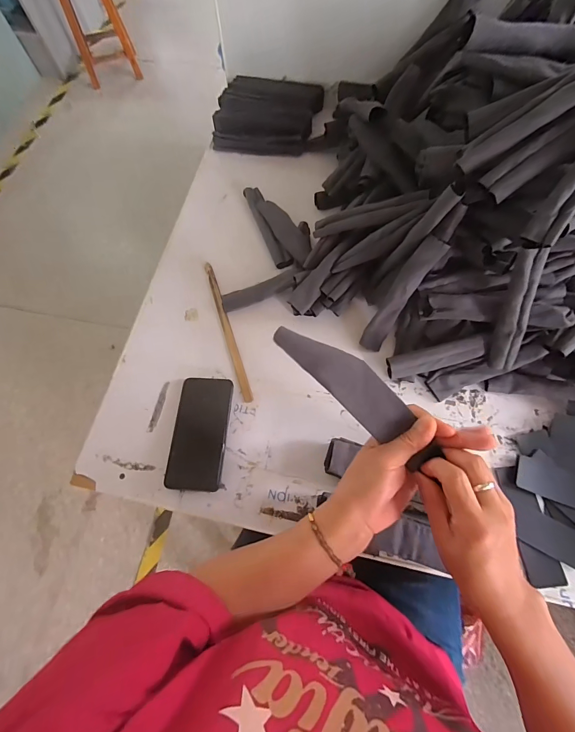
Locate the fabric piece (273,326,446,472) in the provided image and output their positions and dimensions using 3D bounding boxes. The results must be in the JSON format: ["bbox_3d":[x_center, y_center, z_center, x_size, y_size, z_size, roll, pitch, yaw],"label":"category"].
[{"bbox_3d":[0.068,0.022,0.336,0.183,0.004,0.045,45,91,0],"label":"fabric piece"}]

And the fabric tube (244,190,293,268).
[{"bbox_3d":[-0.038,-0.262,0.647,0.031,0.023,0.187,-20,70,-6],"label":"fabric tube"}]

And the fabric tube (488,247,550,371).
[{"bbox_3d":[0.299,-0.068,0.462,0.026,0.184,0.023,-18,42,-5],"label":"fabric tube"}]

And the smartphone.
[{"bbox_3d":[-0.129,0.097,0.521,0.081,0.016,0.166,3,69,3],"label":"smartphone"}]

